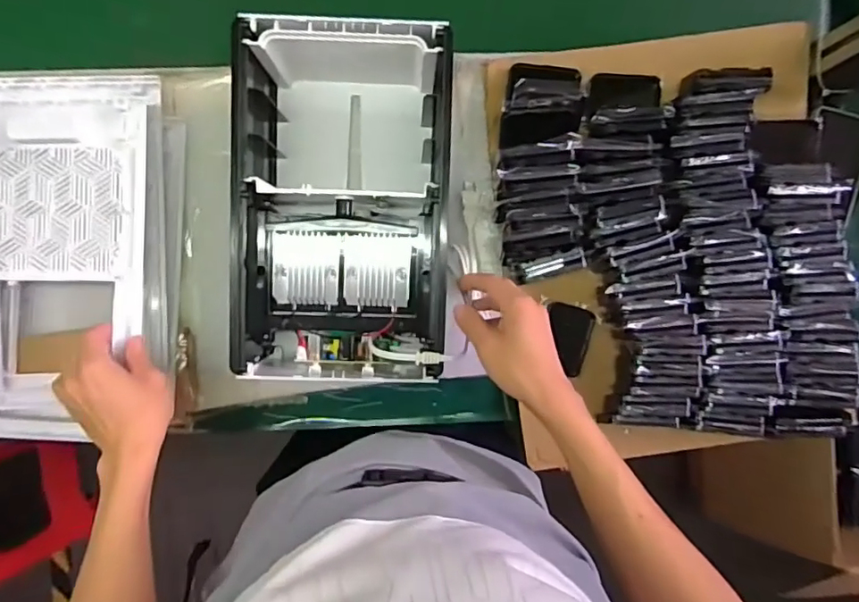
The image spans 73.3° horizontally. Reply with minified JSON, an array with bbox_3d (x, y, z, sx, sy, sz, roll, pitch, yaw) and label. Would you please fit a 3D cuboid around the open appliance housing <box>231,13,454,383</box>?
[{"bbox_3d":[-0.089,-0.104,0.623,0.205,0.137,0.364,1,94,-2],"label":"open appliance housing"}]

